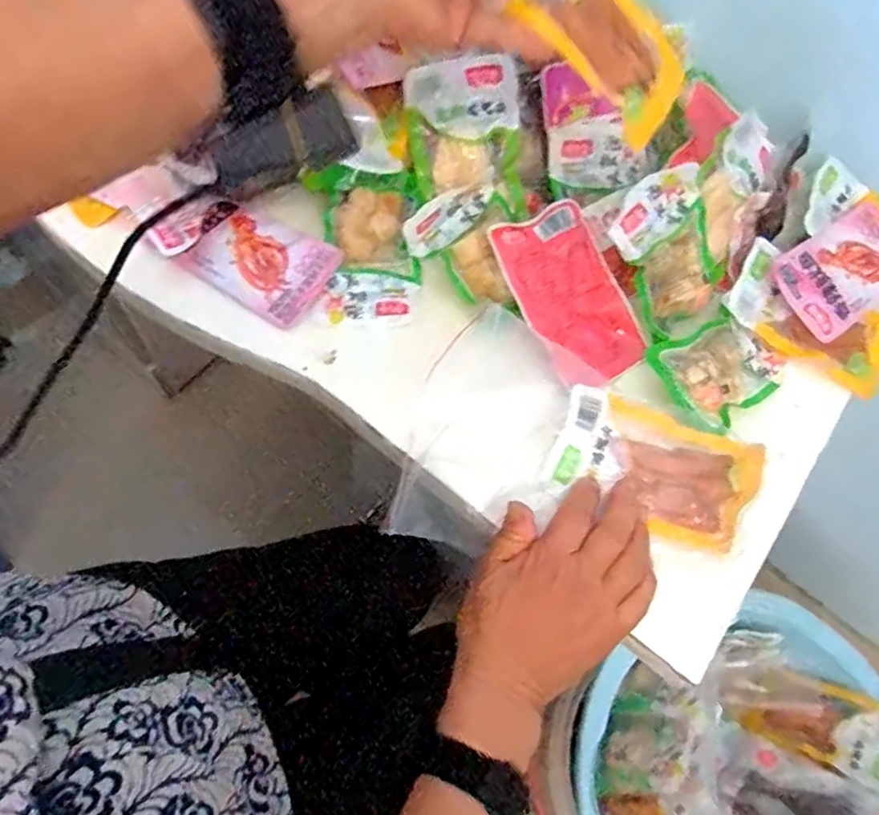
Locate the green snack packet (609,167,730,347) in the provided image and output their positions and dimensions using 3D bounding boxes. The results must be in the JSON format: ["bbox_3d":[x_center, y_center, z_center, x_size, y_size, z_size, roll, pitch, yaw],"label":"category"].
[{"bbox_3d":[0.177,-0.110,0.457,0.089,0.123,0.022,-37,27,-17],"label":"green snack packet"}]

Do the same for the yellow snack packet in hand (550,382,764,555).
[{"bbox_3d":[0.142,0.037,0.412,0.126,0.020,0.077,23,65,9],"label":"yellow snack packet in hand"}]

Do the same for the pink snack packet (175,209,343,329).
[{"bbox_3d":[-0.132,-0.110,0.472,0.102,0.016,0.075,29,66,12],"label":"pink snack packet"}]

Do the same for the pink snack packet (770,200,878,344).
[{"bbox_3d":[0.337,-0.115,0.510,0.151,0.006,0.076,-32,84,-23],"label":"pink snack packet"}]

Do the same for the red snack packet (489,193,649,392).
[{"bbox_3d":[0.099,-0.084,0.463,0.078,0.011,0.135,-27,88,-11],"label":"red snack packet"}]

